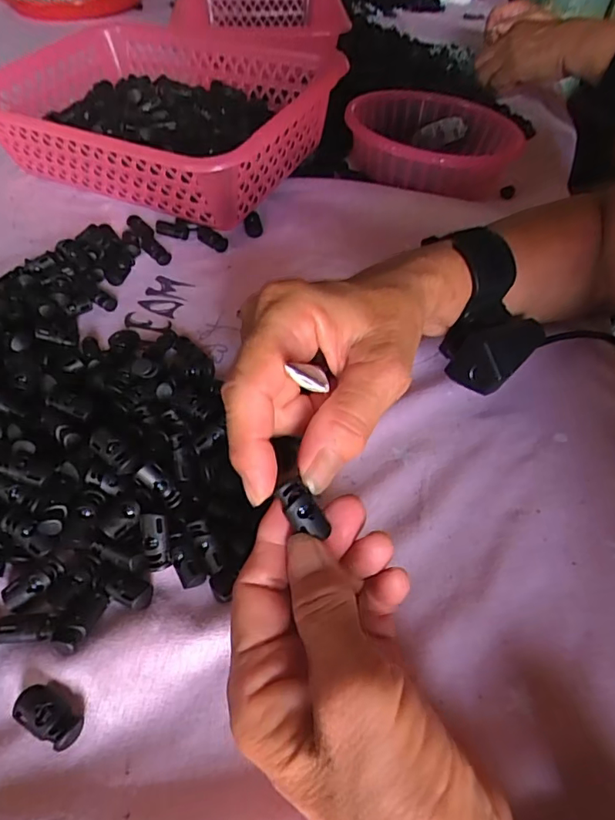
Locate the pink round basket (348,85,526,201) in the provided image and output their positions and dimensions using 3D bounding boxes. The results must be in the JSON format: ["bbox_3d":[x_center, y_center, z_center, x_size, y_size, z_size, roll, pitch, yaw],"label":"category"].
[{"bbox_3d":[0.119,-0.262,0.500,0.156,0.048,0.145,3,49,-3],"label":"pink round basket"}]

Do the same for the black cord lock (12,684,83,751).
[{"bbox_3d":[-0.103,0.122,0.205,0.030,0.007,0.014,24,52,15],"label":"black cord lock"}]

